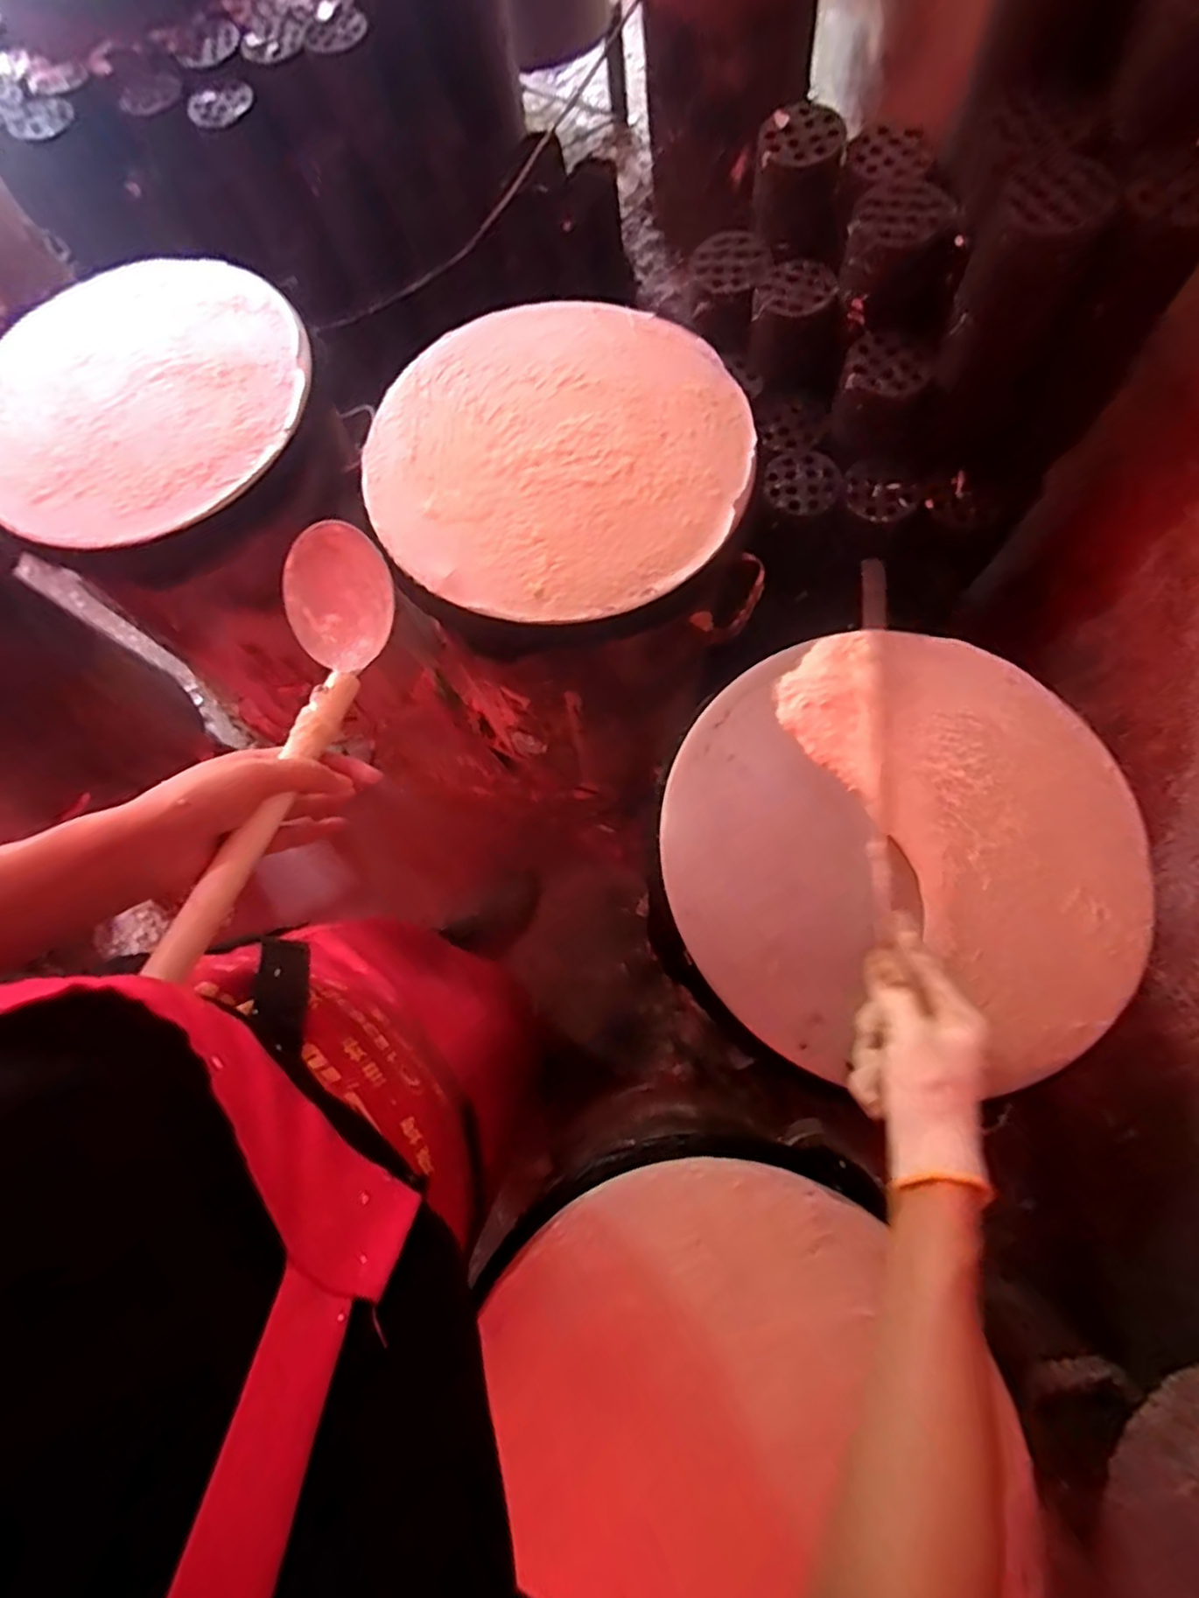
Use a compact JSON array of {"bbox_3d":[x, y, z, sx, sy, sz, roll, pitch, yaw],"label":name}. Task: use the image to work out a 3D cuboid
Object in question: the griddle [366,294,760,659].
[{"bbox_3d":[-0.037,-0.332,0.655,0.356,0.058,0.363,-1,73,2],"label":"griddle"}]

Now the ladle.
[{"bbox_3d":[-0.194,-0.042,0.398,0.076,0.067,0.294,6,61,4],"label":"ladle"}]

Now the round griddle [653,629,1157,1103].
[{"bbox_3d":[0.236,0.029,0.522,0.365,0.023,0.341,6,73,4],"label":"round griddle"}]

